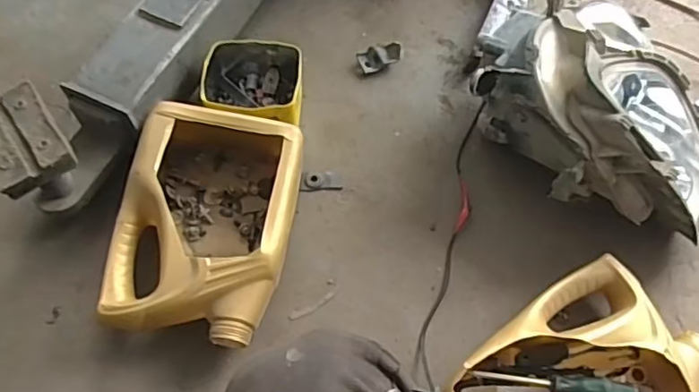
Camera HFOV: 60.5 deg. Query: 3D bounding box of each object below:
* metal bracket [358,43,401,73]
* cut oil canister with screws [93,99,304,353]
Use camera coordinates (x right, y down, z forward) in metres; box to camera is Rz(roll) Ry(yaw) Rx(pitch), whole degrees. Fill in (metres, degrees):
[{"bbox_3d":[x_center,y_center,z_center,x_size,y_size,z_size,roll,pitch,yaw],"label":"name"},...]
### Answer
[{"bbox_3d":[0.048,-0.221,0.952,0.067,0.028,0.036,-14,64,-10],"label":"metal bracket"},{"bbox_3d":[-0.178,0.029,0.762,0.201,0.104,0.297,10,62,2],"label":"cut oil canister with screws"}]

